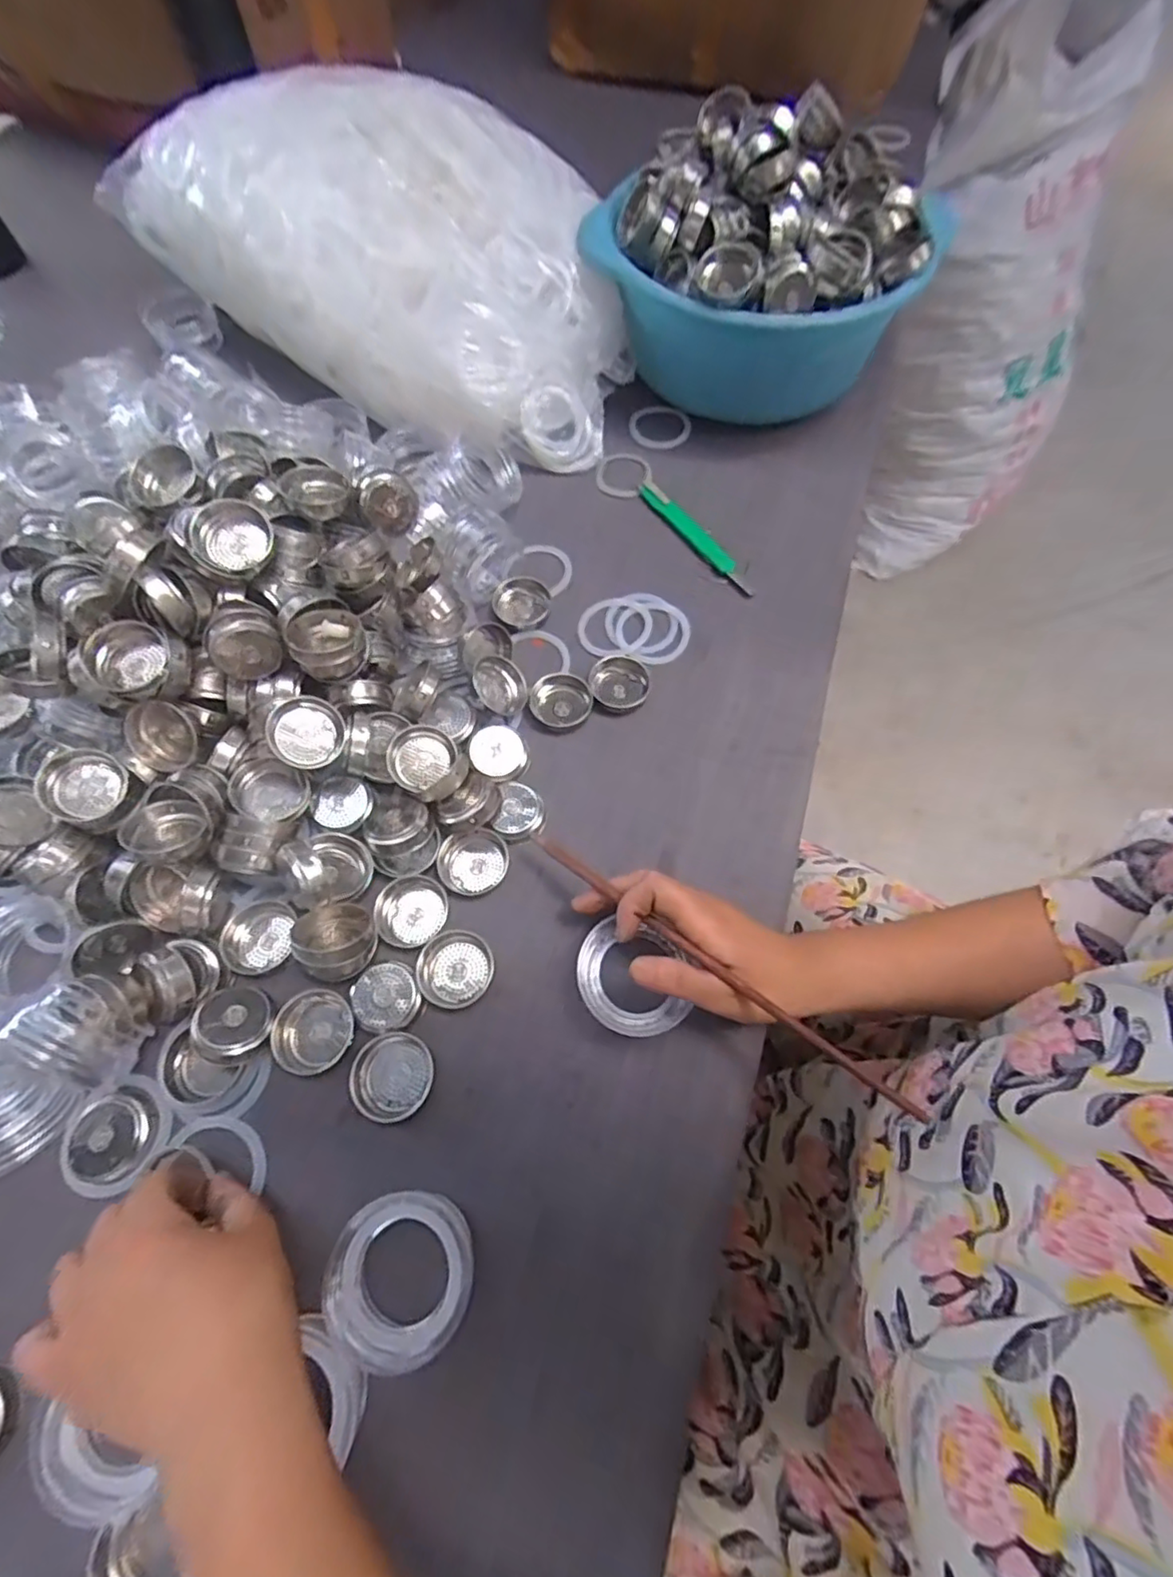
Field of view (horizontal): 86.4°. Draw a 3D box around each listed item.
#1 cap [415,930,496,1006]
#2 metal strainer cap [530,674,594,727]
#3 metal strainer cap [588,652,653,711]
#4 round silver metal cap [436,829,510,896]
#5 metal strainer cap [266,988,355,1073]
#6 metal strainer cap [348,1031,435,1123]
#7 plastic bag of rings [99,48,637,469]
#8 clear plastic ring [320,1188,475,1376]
[{"bbox_3d":[-0.079,0.108,0.377,0.043,0.009,0.043,0,65,0],"label":"cap"},{"bbox_3d":[-0.019,-0.064,0.457,0.043,0.013,0.041,0,65,0],"label":"metal strainer cap"},{"bbox_3d":[0.025,-0.083,0.465,0.044,0.015,0.051,2,65,1],"label":"metal strainer cap"},{"bbox_3d":[-0.074,0.047,0.406,0.042,0.015,0.041,0,65,0],"label":"round silver metal cap"},{"bbox_3d":[-0.160,0.142,0.365,0.041,0.013,0.044,0,65,0],"label":"metal strainer cap"},{"bbox_3d":[-0.110,0.163,0.354,0.043,0.011,0.044,0,65,0],"label":"metal strainer cap"},{"bbox_3d":[-0.176,-0.482,0.565,0.480,0.166,0.232,31,69,14],"label":"plastic bag of rings"},{"bbox_3d":[-0.091,0.239,0.308,0.069,0.008,0.069,8,48,-9],"label":"clear plastic ring"}]

